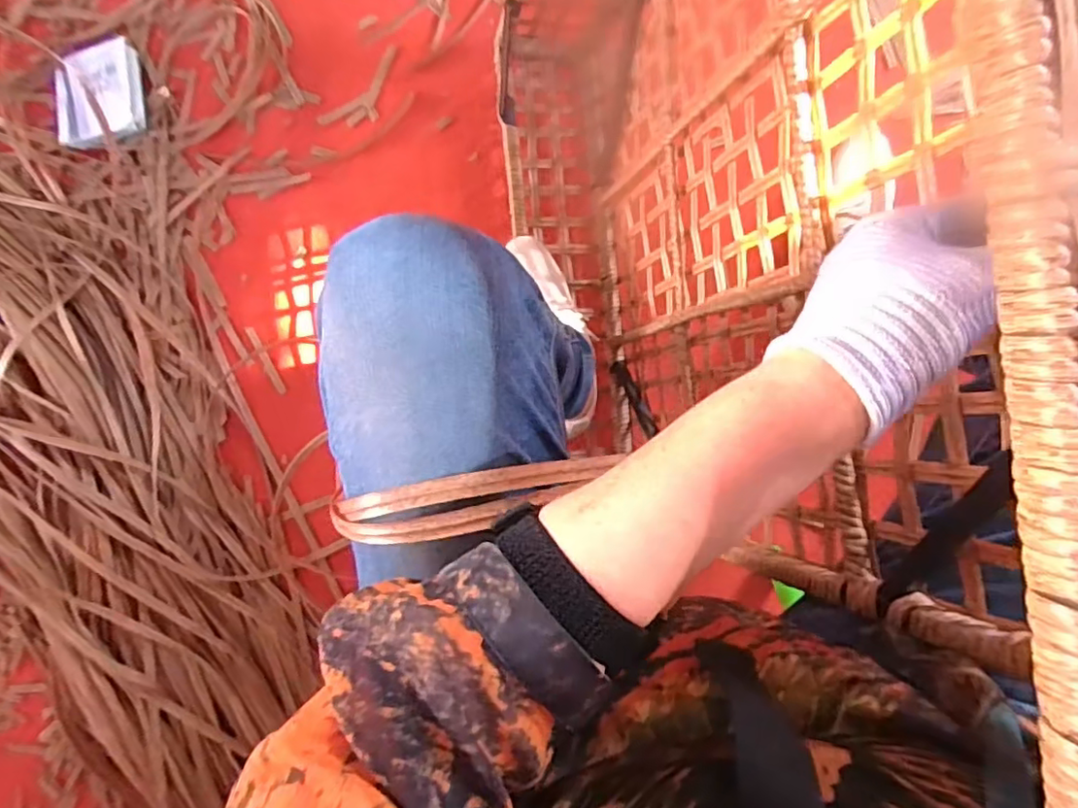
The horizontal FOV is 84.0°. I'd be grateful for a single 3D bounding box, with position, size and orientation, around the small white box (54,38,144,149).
[{"bbox_3d":[-0.621,-0.437,0.838,0.126,0.019,0.142,-8,89,4],"label":"small white box"}]

